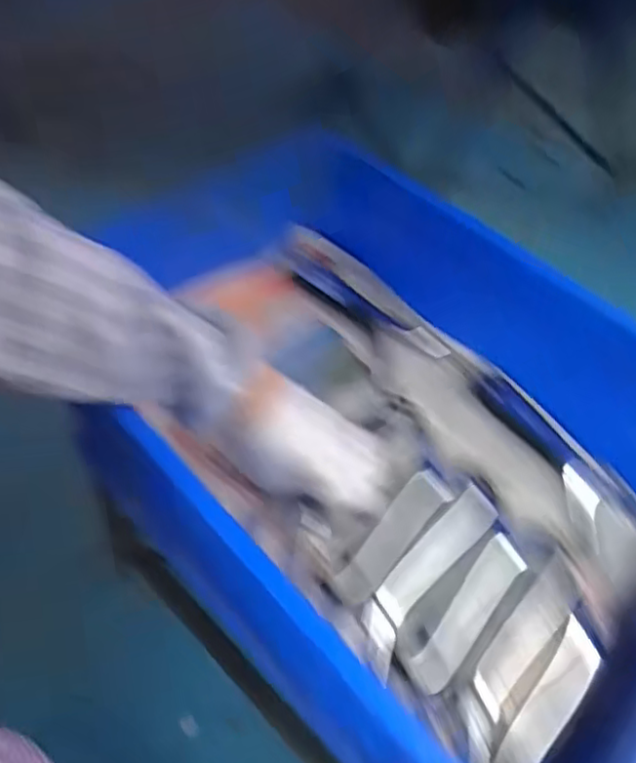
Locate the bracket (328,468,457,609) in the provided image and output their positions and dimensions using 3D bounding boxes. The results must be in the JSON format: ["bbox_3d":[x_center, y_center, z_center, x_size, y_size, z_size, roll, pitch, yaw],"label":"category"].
[{"bbox_3d":[0.058,0.122,0.531,0.034,0.013,0.132,37,59,21],"label":"bracket"}]

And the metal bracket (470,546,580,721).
[{"bbox_3d":[0.152,0.180,0.479,0.030,0.018,0.122,37,59,21],"label":"metal bracket"}]

